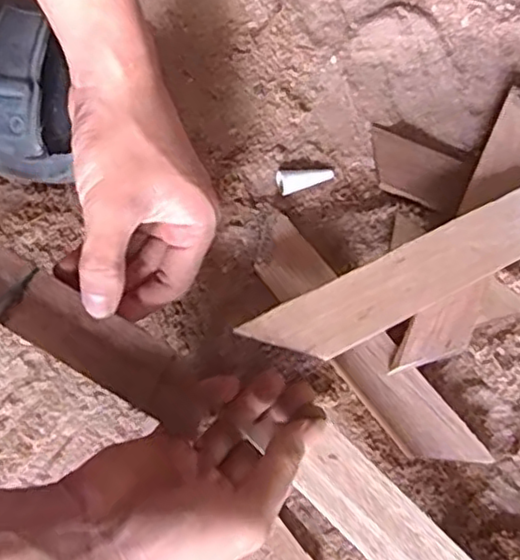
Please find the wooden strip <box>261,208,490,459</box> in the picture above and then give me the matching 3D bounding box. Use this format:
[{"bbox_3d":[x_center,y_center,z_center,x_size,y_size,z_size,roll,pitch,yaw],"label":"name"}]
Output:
[{"bbox_3d":[0.055,0.037,0.389,0.036,0.022,0.179,-36,78,-8],"label":"wooden strip"}]

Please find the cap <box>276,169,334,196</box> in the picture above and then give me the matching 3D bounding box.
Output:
[{"bbox_3d":[0.029,-0.067,0.426,0.036,0.012,0.016,-18,76,-4],"label":"cap"}]

